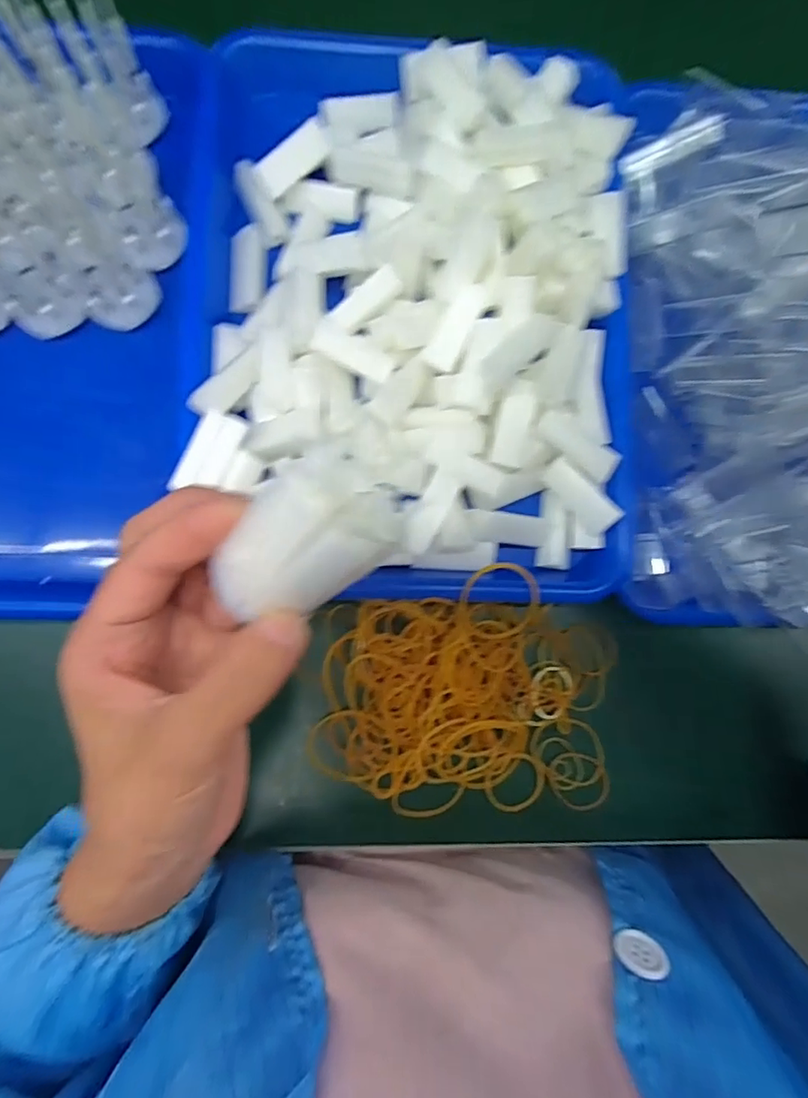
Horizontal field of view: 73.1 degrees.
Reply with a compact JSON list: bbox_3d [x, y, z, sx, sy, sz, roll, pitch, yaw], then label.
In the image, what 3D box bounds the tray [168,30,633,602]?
[{"bbox_3d":[0.006,-0.137,0.305,0.242,0.054,0.325,1,83,-4],"label":"tray"}]

